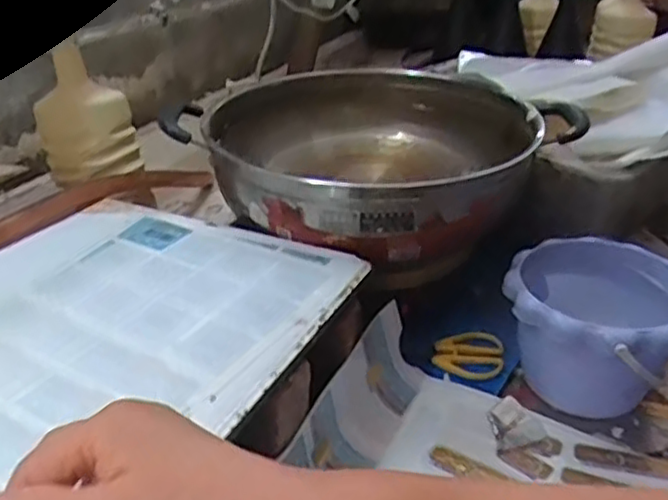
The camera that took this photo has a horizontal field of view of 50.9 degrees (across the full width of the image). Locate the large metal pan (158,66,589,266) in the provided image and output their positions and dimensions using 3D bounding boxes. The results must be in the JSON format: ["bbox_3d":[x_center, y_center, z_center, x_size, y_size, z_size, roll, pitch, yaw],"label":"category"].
[{"bbox_3d":[0.037,-0.097,0.730,0.323,0.105,0.326,0,32,0],"label":"large metal pan"}]

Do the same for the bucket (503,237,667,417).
[{"bbox_3d":[0.232,0.072,0.626,0.146,0.115,0.139,2,31,-1],"label":"bucket"}]

